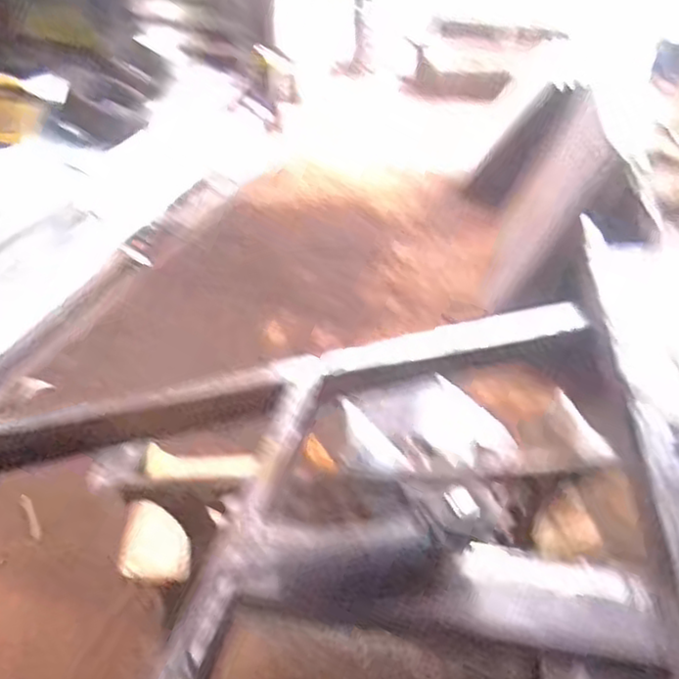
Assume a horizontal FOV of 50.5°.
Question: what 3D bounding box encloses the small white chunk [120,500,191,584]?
[{"bbox_3d":[-0.402,0.450,1.599,0.148,0.034,0.163,12,67,-9],"label":"small white chunk"}]

